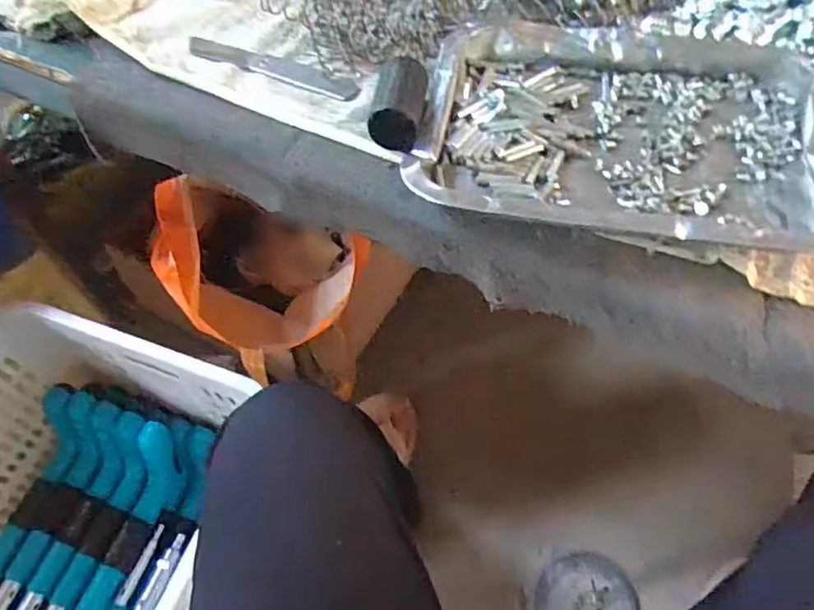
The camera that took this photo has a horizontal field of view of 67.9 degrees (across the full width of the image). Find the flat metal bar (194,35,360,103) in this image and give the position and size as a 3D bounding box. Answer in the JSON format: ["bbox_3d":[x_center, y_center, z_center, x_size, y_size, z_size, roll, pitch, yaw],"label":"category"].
[{"bbox_3d":[-0.103,-0.180,0.458,0.149,0.005,0.025,22,63,16],"label":"flat metal bar"}]

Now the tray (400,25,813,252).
[{"bbox_3d":[0.136,-0.115,0.381,0.244,0.031,0.186,10,60,9],"label":"tray"}]

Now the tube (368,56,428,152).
[{"bbox_3d":[-0.005,-0.135,0.405,0.032,0.031,0.070,3,59,5],"label":"tube"}]

